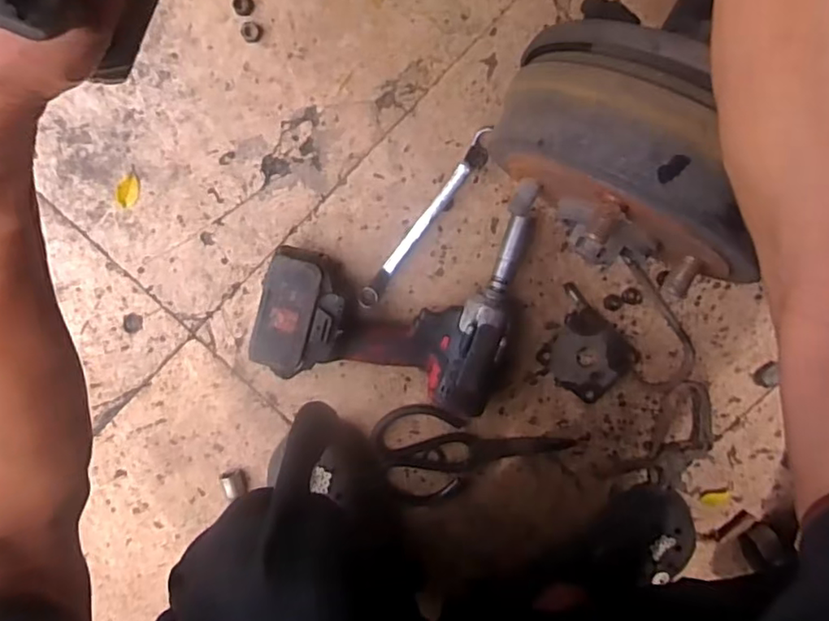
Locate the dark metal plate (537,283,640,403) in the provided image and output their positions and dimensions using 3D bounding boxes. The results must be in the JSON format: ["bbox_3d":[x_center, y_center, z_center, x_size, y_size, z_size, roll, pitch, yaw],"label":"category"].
[{"bbox_3d":[0.181,0.042,0.642,0.110,0.008,0.083,42,97,-7],"label":"dark metal plate"}]

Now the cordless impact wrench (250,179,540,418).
[{"bbox_3d":[-0.018,-0.020,0.589,0.242,0.079,0.213,13,99,-3],"label":"cordless impact wrench"}]

